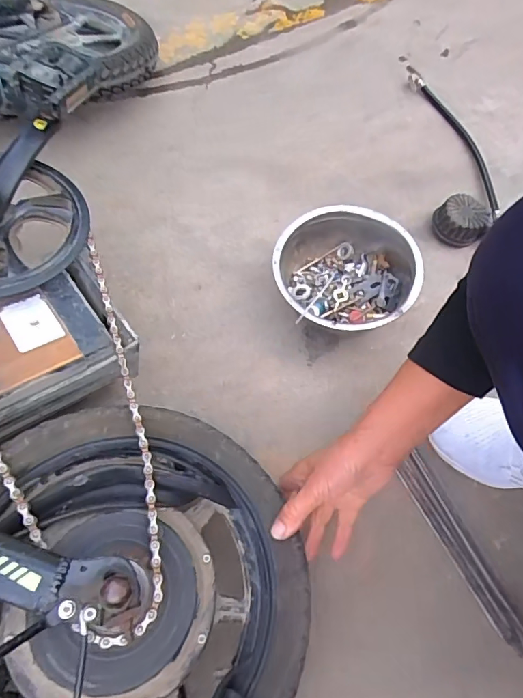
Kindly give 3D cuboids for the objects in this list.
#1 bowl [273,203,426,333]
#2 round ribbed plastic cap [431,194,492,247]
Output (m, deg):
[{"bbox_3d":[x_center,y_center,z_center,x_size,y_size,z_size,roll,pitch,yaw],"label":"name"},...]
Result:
[{"bbox_3d":[0.110,-0.094,0.609,0.174,0.084,0.180,0,66,1],"label":"bowl"},{"bbox_3d":[0.296,-0.193,0.675,0.076,0.044,0.067,17,68,8],"label":"round ribbed plastic cap"}]

